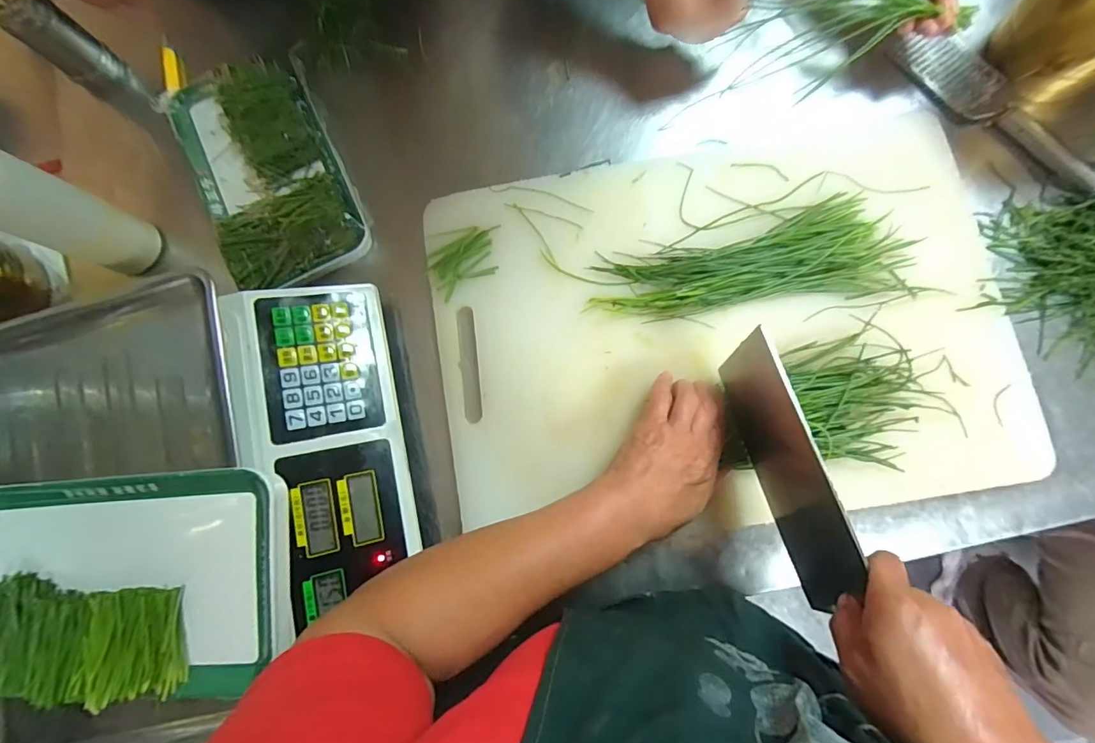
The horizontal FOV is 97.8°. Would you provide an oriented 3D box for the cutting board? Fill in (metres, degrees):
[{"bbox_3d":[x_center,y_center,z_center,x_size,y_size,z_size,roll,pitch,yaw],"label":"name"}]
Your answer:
[{"bbox_3d":[0.140,-0.044,0.420,0.473,0.026,0.339,-11,80,5],"label":"cutting board"}]

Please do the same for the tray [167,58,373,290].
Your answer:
[{"bbox_3d":[-0.287,-0.212,0.485,0.141,0.032,0.280,-29,80,0],"label":"tray"}]

